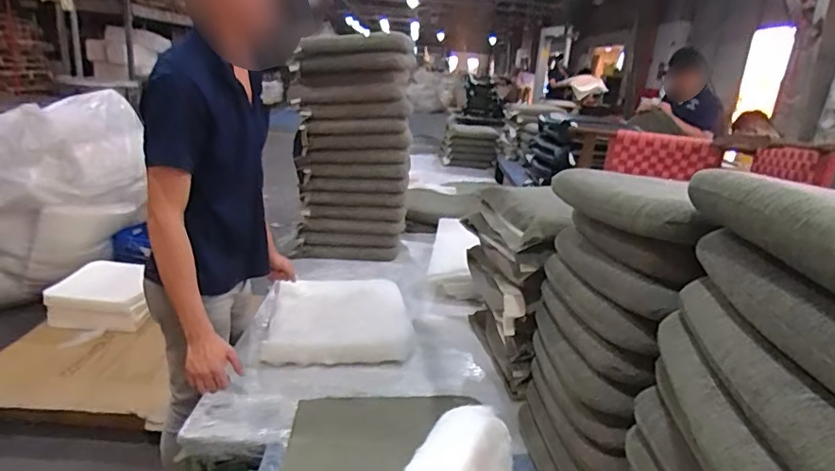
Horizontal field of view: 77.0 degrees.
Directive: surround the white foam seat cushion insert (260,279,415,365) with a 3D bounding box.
[{"bbox_3d":[-0.242,0.249,1.677,0.421,0.075,0.465,2,18,-8],"label":"white foam seat cushion insert"}]

